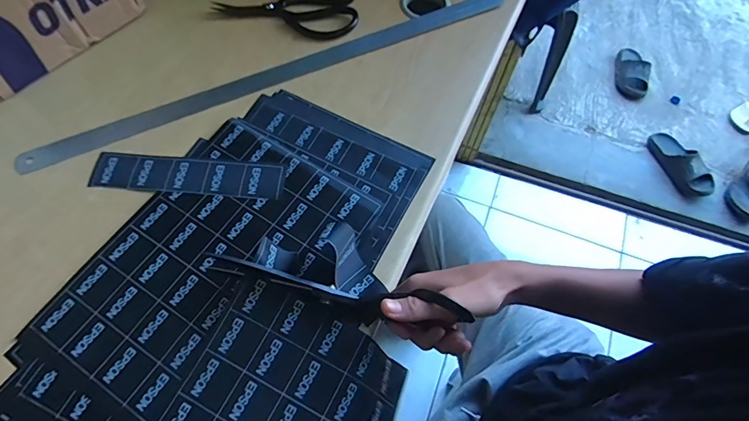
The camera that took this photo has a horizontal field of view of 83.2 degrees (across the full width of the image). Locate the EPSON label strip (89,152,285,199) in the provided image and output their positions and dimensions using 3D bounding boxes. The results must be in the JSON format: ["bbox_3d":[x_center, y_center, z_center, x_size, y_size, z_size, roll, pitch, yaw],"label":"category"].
[{"bbox_3d":[-0.204,-0.038,0.461,0.206,0.004,0.042,4,64,2],"label":"EPSON label strip"}]

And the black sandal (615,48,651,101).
[{"bbox_3d":[0.967,-0.537,1.581,0.113,0.090,0.276,3,64,-1],"label":"black sandal"}]

